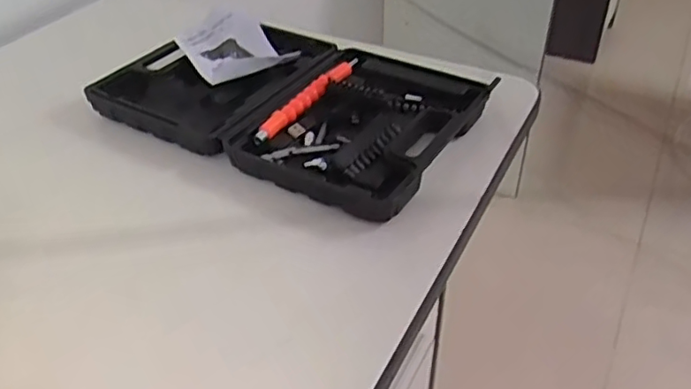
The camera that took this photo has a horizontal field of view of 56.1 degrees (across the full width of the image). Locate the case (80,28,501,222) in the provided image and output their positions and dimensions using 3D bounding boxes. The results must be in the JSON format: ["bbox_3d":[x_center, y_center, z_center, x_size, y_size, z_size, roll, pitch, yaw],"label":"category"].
[{"bbox_3d":[-0.053,-0.094,0.629,0.335,0.035,0.216,21,44,25],"label":"case"}]

